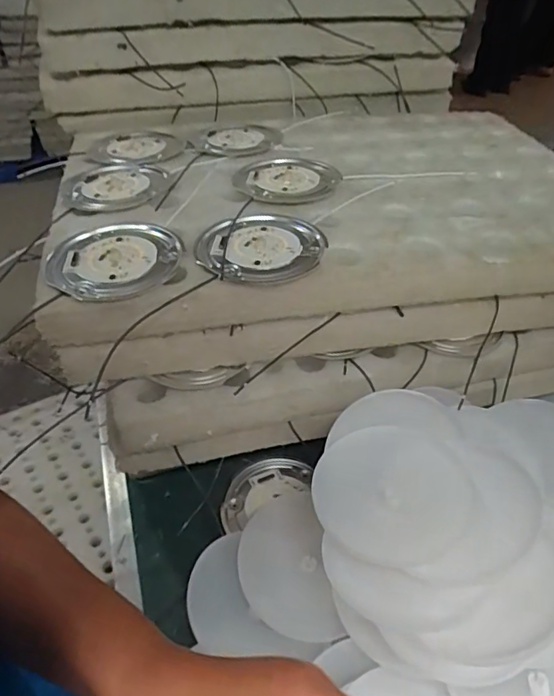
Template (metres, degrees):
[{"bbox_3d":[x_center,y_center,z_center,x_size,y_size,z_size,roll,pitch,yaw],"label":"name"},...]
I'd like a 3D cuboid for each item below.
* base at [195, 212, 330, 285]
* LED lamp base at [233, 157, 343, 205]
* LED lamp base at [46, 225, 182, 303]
[{"bbox_3d":[-0.013,-0.080,0.420,0.101,0.018,0.094,-3,43,-8],"label":"base"},{"bbox_3d":[0.009,-0.163,0.509,0.101,0.015,0.093,11,43,6],"label":"LED lamp base"},{"bbox_3d":[-0.127,-0.070,0.410,0.098,0.012,0.100,3,43,-1],"label":"LED lamp base"}]

